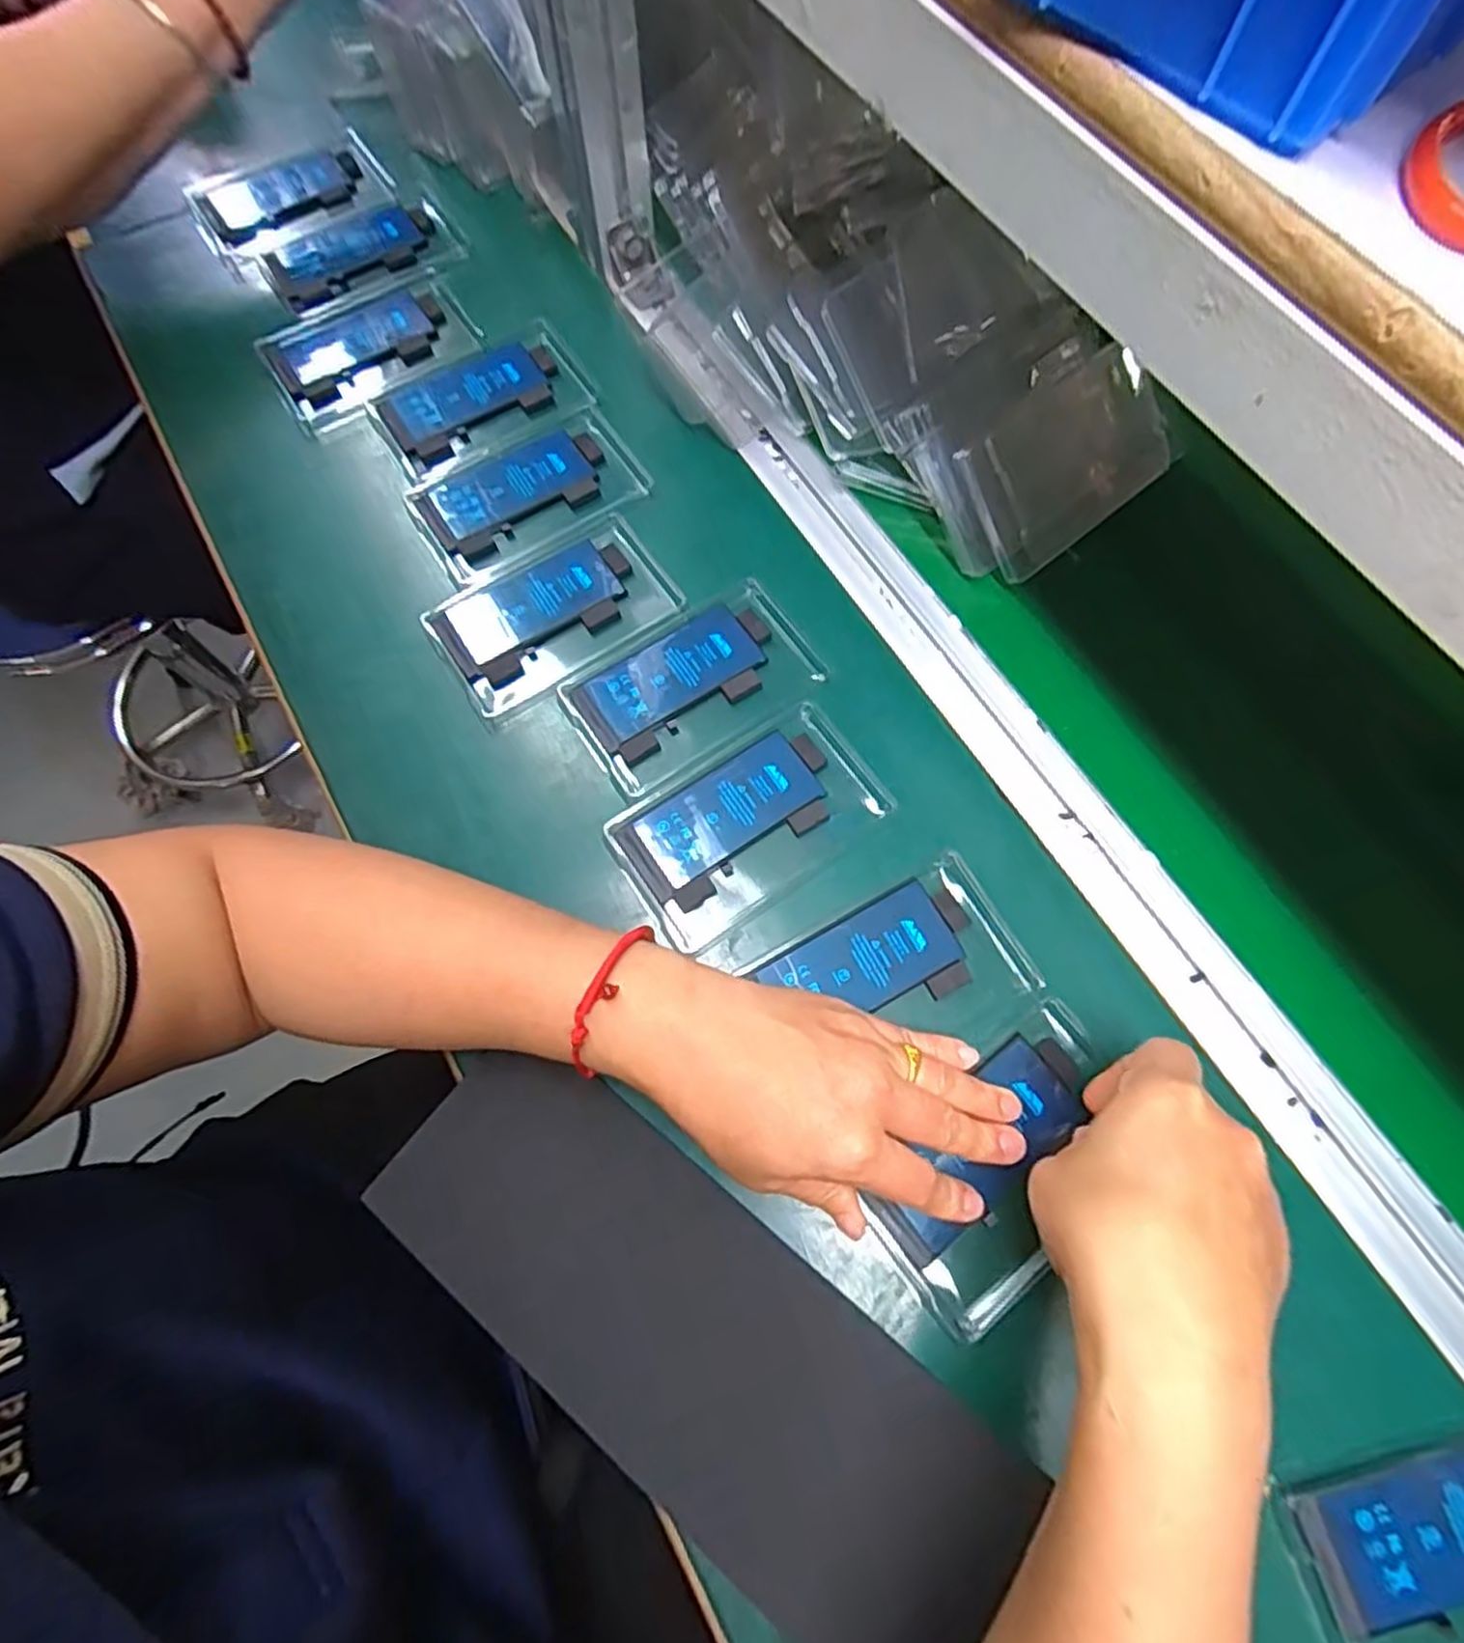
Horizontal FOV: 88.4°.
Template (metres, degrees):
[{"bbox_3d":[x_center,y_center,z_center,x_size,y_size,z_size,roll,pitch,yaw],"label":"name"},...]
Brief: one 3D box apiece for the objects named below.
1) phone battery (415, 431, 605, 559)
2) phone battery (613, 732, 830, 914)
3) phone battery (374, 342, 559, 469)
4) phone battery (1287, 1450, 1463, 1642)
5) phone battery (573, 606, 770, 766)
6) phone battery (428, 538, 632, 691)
[{"bbox_3d":[-0.126,-0.196,0.440,0.106,0.005,0.053,-29,74,-9],"label":"phone battery"},{"bbox_3d":[0.001,-0.002,0.376,0.108,0.006,0.051,-33,75,-10],"label":"phone battery"},{"bbox_3d":[-0.160,-0.264,0.468,0.108,0.010,0.054,-32,78,-9],"label":"phone battery"},{"bbox_3d":[0.276,0.270,0.286,0.111,0.007,0.042,-13,66,-4],"label":"phone battery"},{"bbox_3d":[-0.027,-0.076,0.402,0.106,0.006,0.052,-32,75,-10],"label":"phone battery"},{"bbox_3d":[-0.105,-0.118,0.416,0.108,0.007,0.054,-33,75,-10],"label":"phone battery"}]

